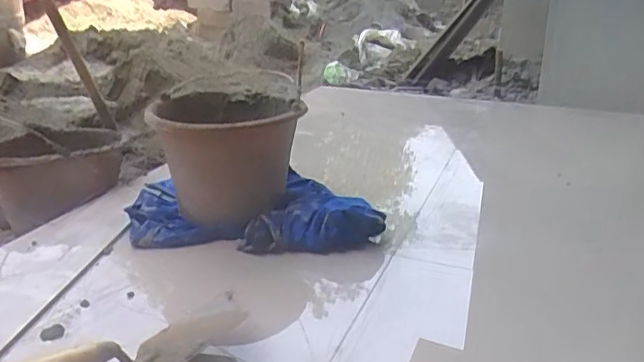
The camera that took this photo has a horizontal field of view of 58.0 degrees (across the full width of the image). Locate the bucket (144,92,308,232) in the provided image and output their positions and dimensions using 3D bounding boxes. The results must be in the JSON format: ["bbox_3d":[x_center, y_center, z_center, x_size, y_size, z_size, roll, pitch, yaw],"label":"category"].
[{"bbox_3d":[-0.169,-0.034,1.039,0.244,0.210,0.269,-11,24,-25],"label":"bucket"}]

